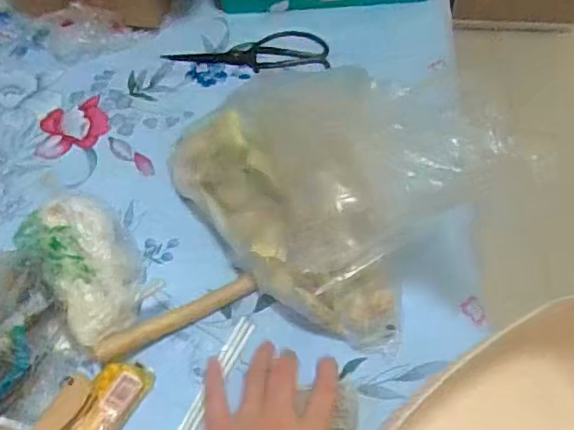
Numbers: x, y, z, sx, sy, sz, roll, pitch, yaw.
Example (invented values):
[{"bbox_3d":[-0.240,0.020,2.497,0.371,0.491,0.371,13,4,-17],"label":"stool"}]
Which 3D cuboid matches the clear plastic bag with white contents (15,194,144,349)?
[{"bbox_3d":[-0.178,0.044,0.551,0.087,0.055,0.135,-34,62,-20],"label":"clear plastic bag with white contents"}]

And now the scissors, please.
[{"bbox_3d":[-0.047,-0.202,0.741,0.193,0.011,0.067,-2,56,-2],"label":"scissors"}]

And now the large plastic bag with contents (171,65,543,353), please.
[{"bbox_3d":[0.073,-0.047,0.585,0.284,0.104,0.244,-37,63,-22],"label":"large plastic bag with contents"}]

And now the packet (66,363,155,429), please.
[{"bbox_3d":[-0.148,0.159,0.494,0.040,0.026,0.084,21,58,13],"label":"packet"}]

